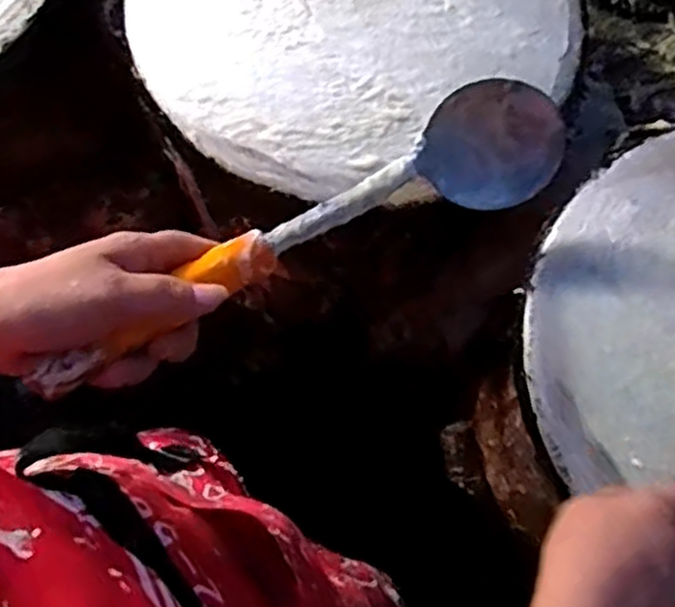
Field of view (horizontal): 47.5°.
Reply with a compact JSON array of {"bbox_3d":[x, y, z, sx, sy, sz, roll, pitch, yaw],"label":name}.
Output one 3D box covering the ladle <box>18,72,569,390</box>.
[{"bbox_3d":[-0.005,-0.042,0.454,0.364,0.072,0.074,-30,76,-30],"label":"ladle"}]

